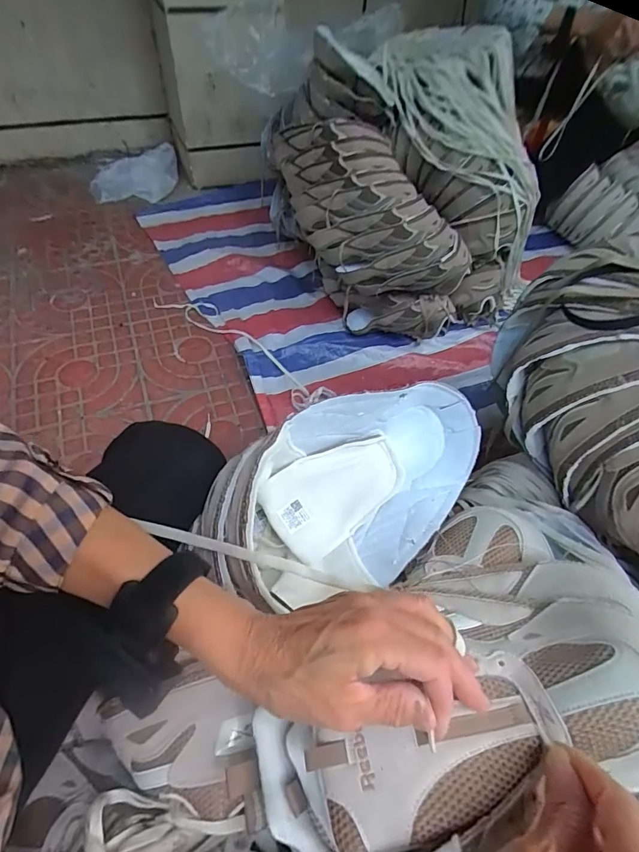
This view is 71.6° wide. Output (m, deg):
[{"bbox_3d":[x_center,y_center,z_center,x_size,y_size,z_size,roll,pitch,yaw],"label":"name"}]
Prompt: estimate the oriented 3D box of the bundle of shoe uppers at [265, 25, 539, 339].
[{"bbox_3d":[0.182,-0.489,0.941,0.419,0.460,0.420,-22,61,-17],"label":"bundle of shoe uppers"}]

